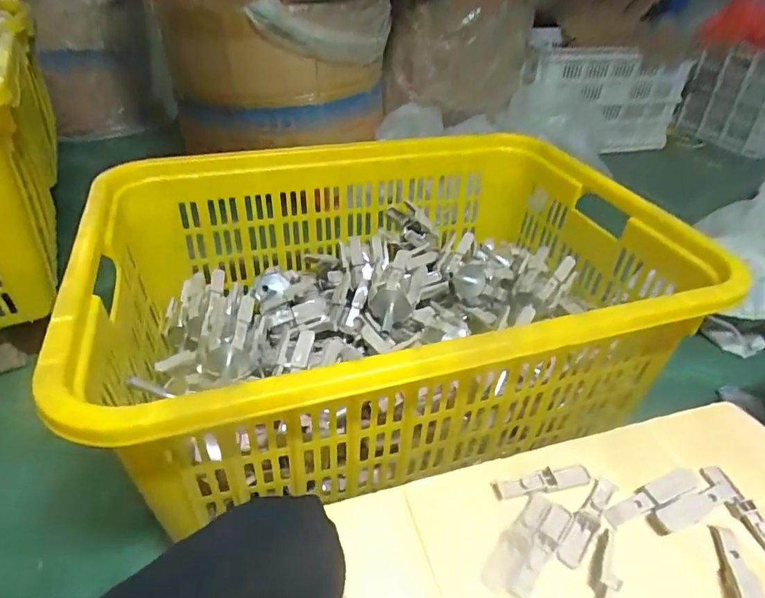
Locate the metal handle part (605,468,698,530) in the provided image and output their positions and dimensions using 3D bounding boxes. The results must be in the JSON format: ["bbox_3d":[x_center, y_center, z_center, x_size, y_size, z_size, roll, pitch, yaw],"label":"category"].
[{"bbox_3d":[0.255,0.190,0.469,0.105,0.018,0.021,-13,40,-20],"label":"metal handle part"}]

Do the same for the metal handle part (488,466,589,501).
[{"bbox_3d":[0.157,0.179,0.484,0.098,0.007,0.022,-6,38,-12],"label":"metal handle part"}]

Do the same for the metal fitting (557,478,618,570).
[{"bbox_3d":[0.189,0.204,0.456,0.020,0.008,0.103,28,44,29],"label":"metal fitting"}]

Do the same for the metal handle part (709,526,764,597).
[{"bbox_3d":[0.298,0.230,0.411,0.025,0.010,0.087,7,37,4],"label":"metal handle part"}]

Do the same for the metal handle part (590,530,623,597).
[{"bbox_3d":[0.182,0.234,0.403,0.018,0.015,0.098,17,39,18],"label":"metal handle part"}]

